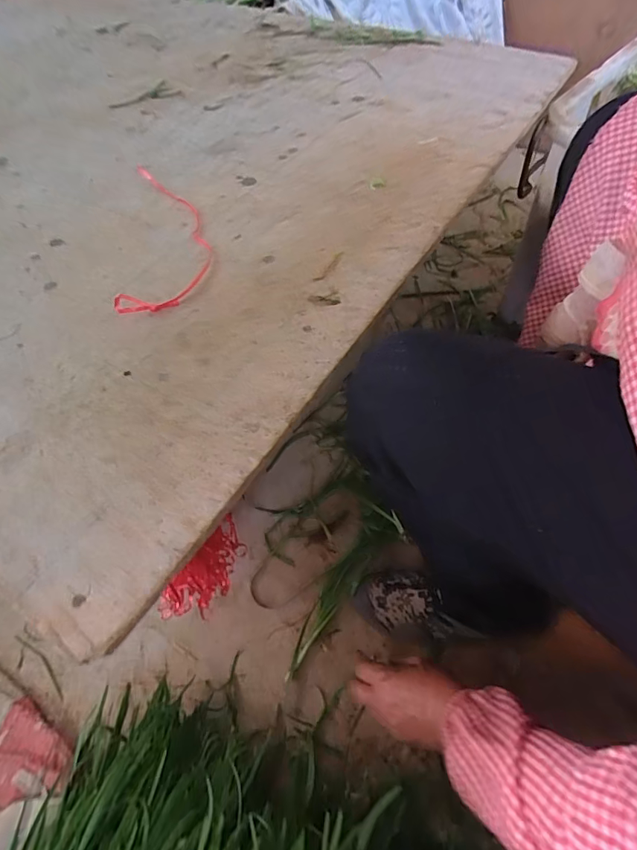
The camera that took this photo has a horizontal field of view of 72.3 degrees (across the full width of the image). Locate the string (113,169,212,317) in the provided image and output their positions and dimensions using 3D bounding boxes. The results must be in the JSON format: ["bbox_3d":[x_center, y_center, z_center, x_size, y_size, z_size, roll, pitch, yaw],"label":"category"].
[{"bbox_3d":[-0.149,-0.203,0.430,0.079,0.020,0.245,-8,57,-3],"label":"string"}]

